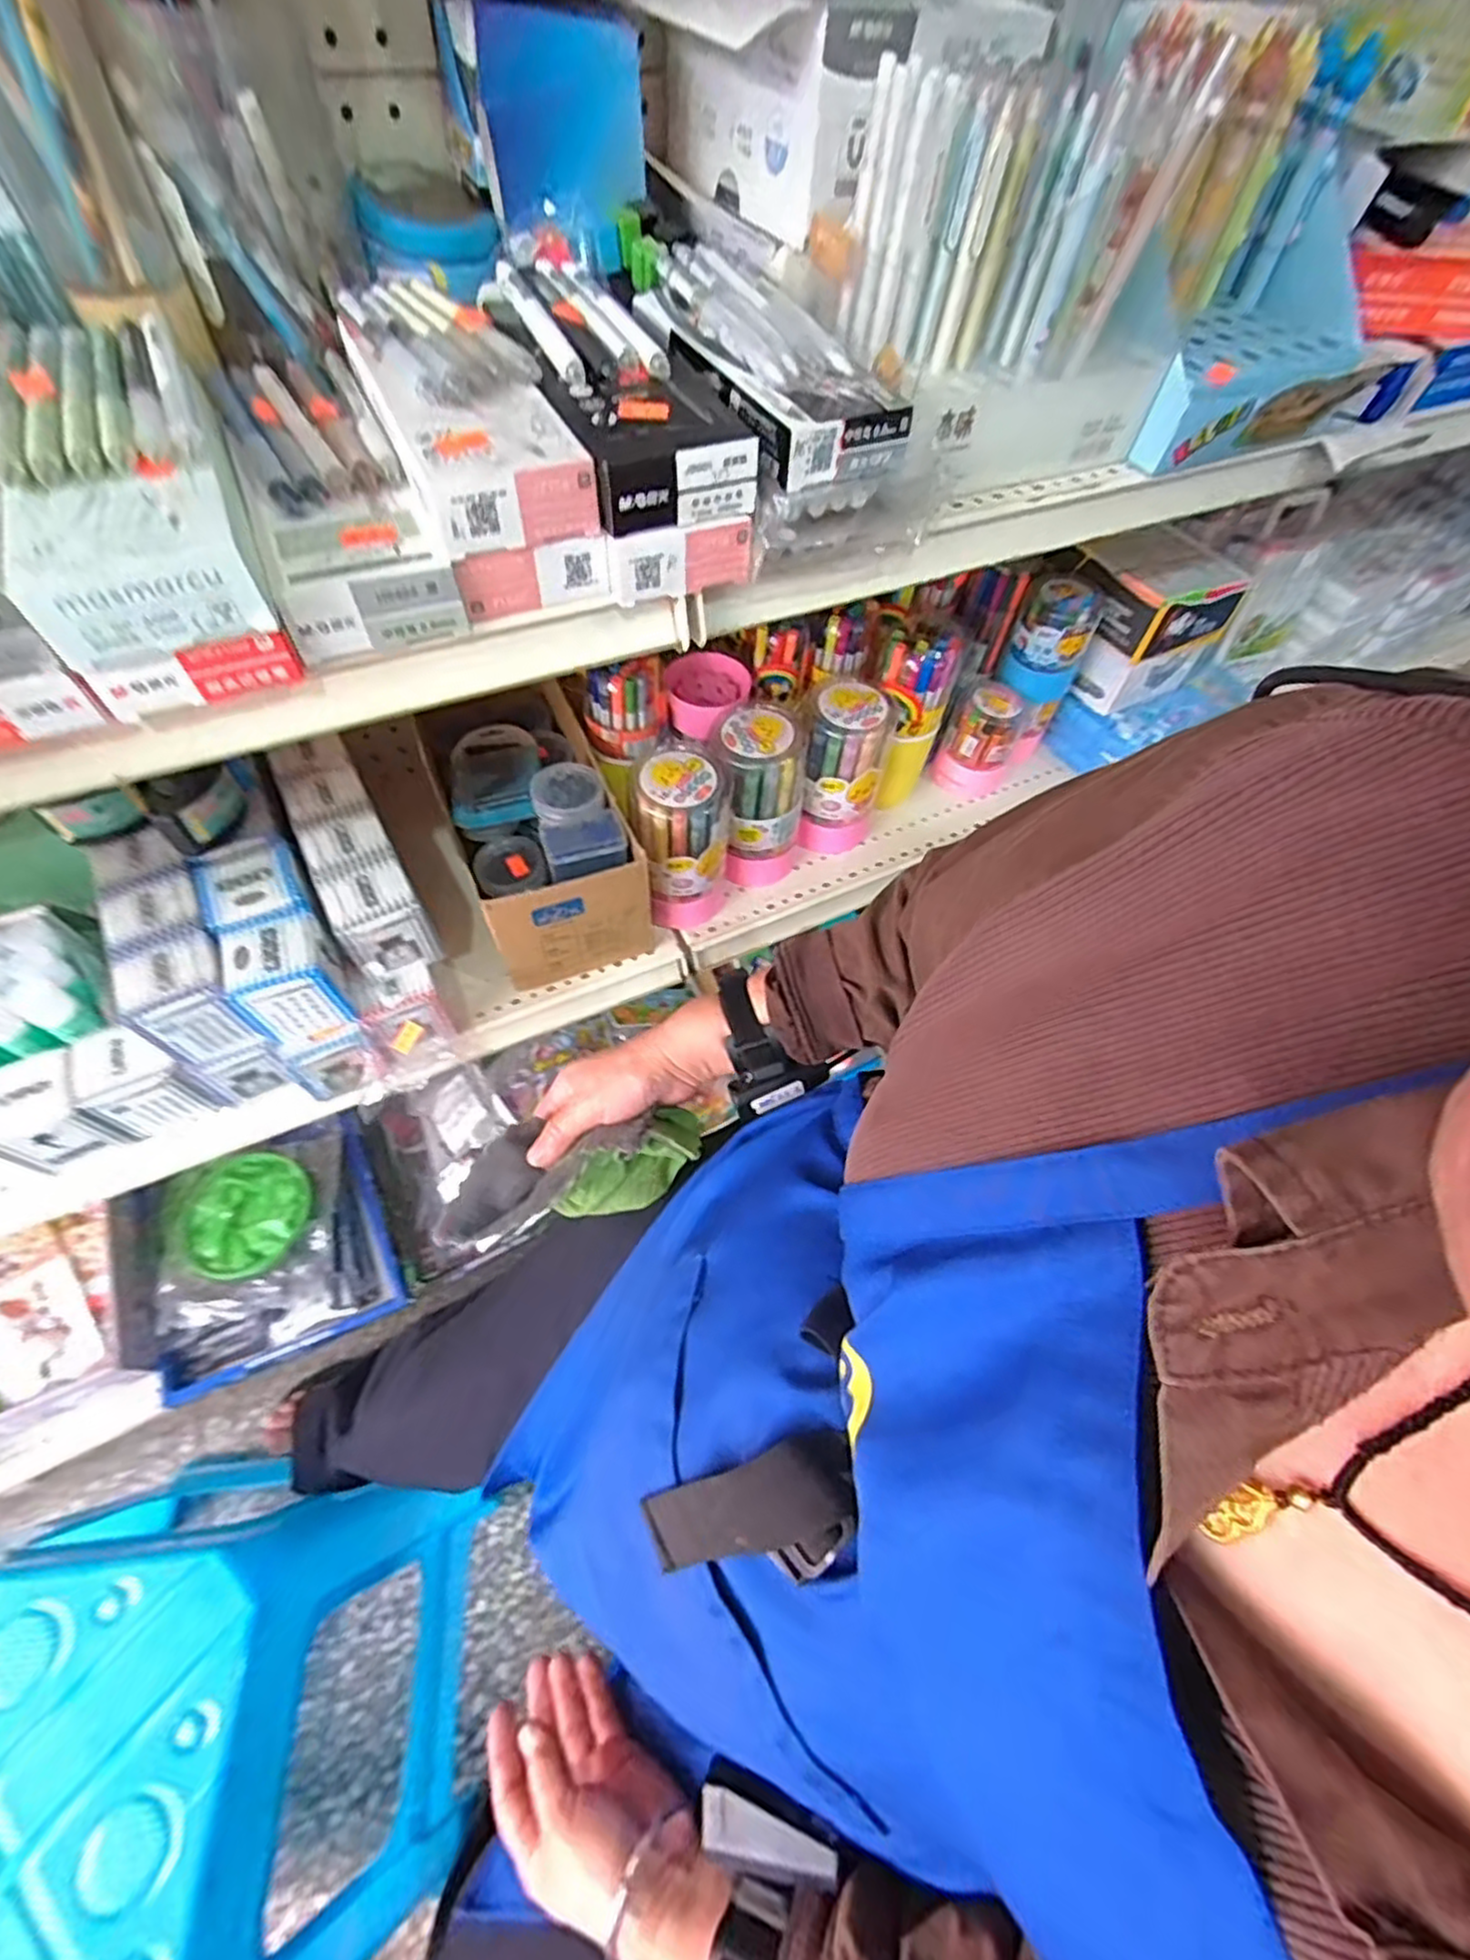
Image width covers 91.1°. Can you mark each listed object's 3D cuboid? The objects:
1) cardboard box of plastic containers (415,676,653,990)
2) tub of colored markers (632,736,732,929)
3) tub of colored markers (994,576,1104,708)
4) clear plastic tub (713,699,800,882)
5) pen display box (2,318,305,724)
[{"bbox_3d":[-0.170,-0.133,0.609,0.118,0.108,0.248,-19,62,-15],"label":"cardboard box of plastic containers"},{"bbox_3d":[-0.042,-0.110,0.593,0.071,0.145,0.077,2,59,-3],"label":"tub of colored markers"},{"bbox_3d":[0.296,-0.317,0.680,0.069,0.101,0.064,2,59,-3],"label":"tub of colored markers"},{"bbox_3d":[0.020,-0.165,0.619,0.074,0.120,0.079,-10,53,-10],"label":"clear plastic tub"},{"bbox_3d":[-0.238,-0.185,0.297,0.074,0.062,0.153,-20,63,-16],"label":"pen display box"}]

